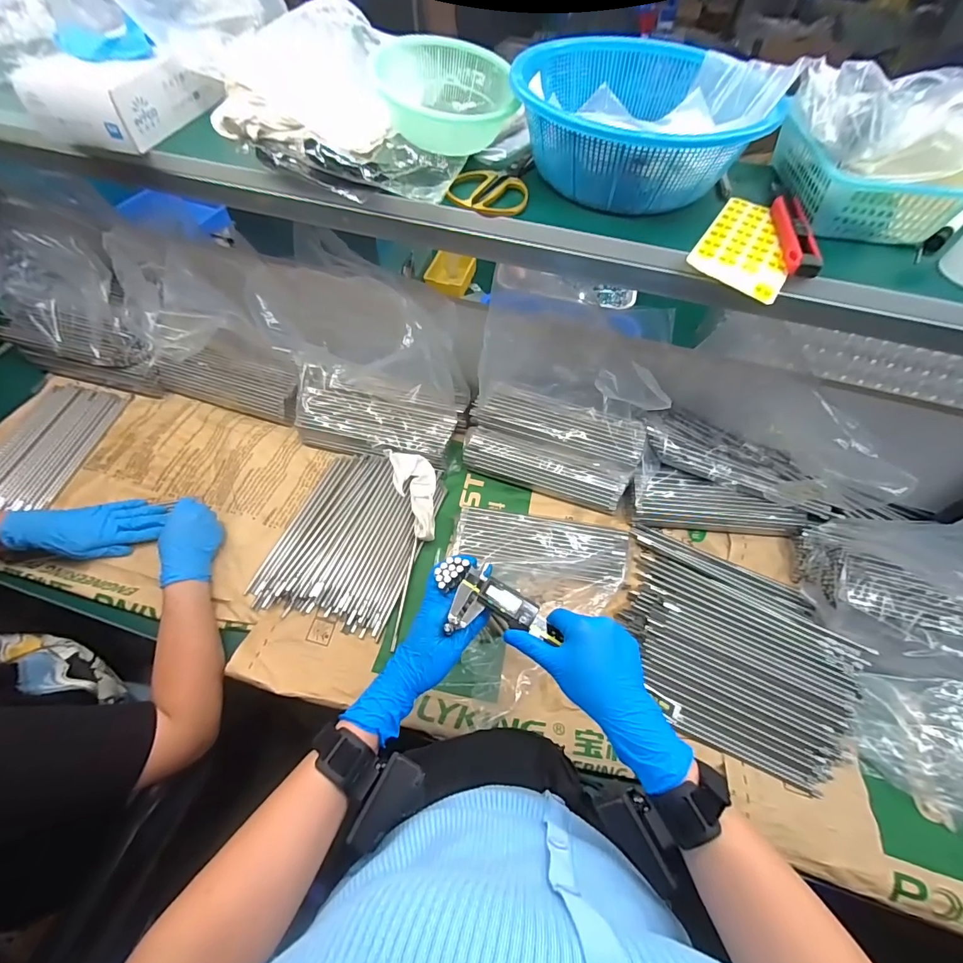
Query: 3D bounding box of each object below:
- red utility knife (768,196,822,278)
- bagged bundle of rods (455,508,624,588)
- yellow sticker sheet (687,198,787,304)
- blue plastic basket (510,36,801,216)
[{"bbox_3d":[0.328,-0.257,0.458,0.030,0.017,0.131,11,58,5],"label":"red utility knife"},{"bbox_3d":[0.097,0.110,0.713,0.283,0.058,0.124,11,58,5],"label":"bagged bundle of rods"},{"bbox_3d":[0.285,-0.252,0.467,0.090,0.011,0.163,29,61,15],"label":"yellow sticker sheet"},{"bbox_3d":[0.172,-0.402,0.497,0.261,0.097,0.230,6,57,2],"label":"blue plastic basket"}]

